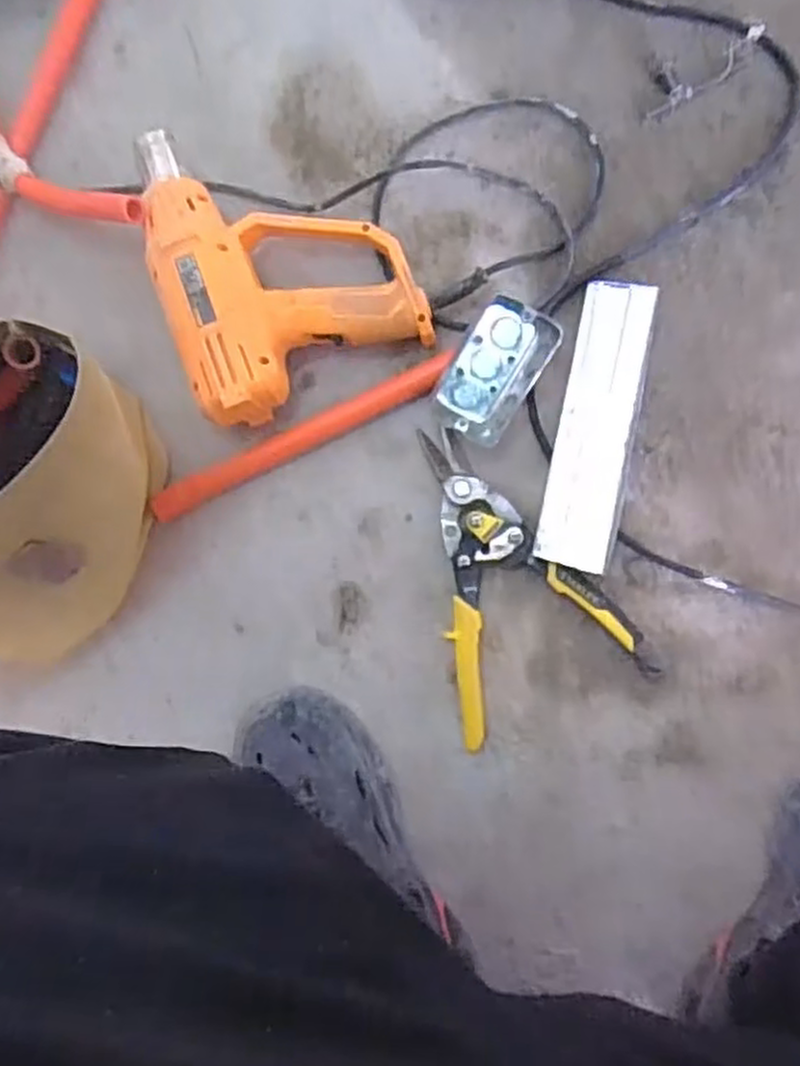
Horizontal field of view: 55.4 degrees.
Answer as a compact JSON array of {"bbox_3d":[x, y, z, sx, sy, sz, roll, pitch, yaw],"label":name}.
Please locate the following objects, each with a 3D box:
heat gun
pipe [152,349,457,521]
[{"bbox_3d":[-0.101,-0.218,0.586,0.175,0.071,0.233,-25,84,8],"label":"heat gun"},{"bbox_3d":[-0.080,-0.076,0.597,0.263,0.023,0.029,-23,84,8],"label":"pipe"}]

